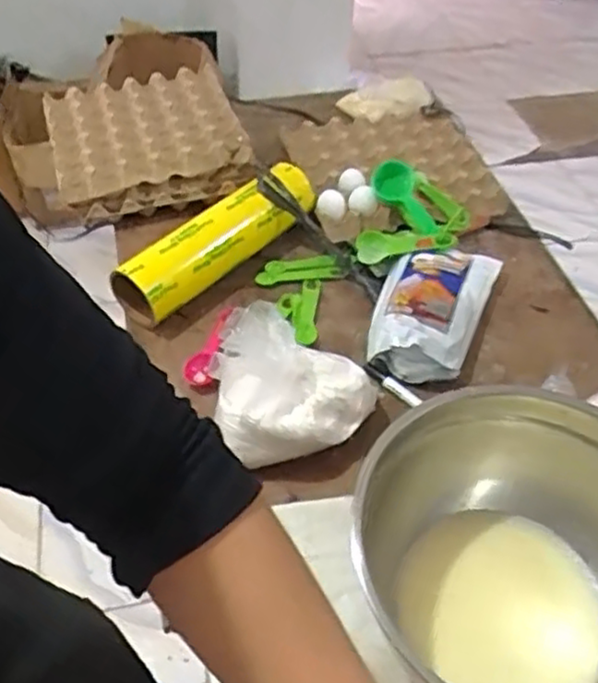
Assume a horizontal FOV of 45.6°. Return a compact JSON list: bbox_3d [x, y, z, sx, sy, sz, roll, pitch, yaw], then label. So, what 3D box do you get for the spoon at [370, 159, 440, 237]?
[{"bbox_3d":[0.157,-0.205,1.029,0.057,0.033,0.135,-32,83,-26],"label":"spoon"}]

